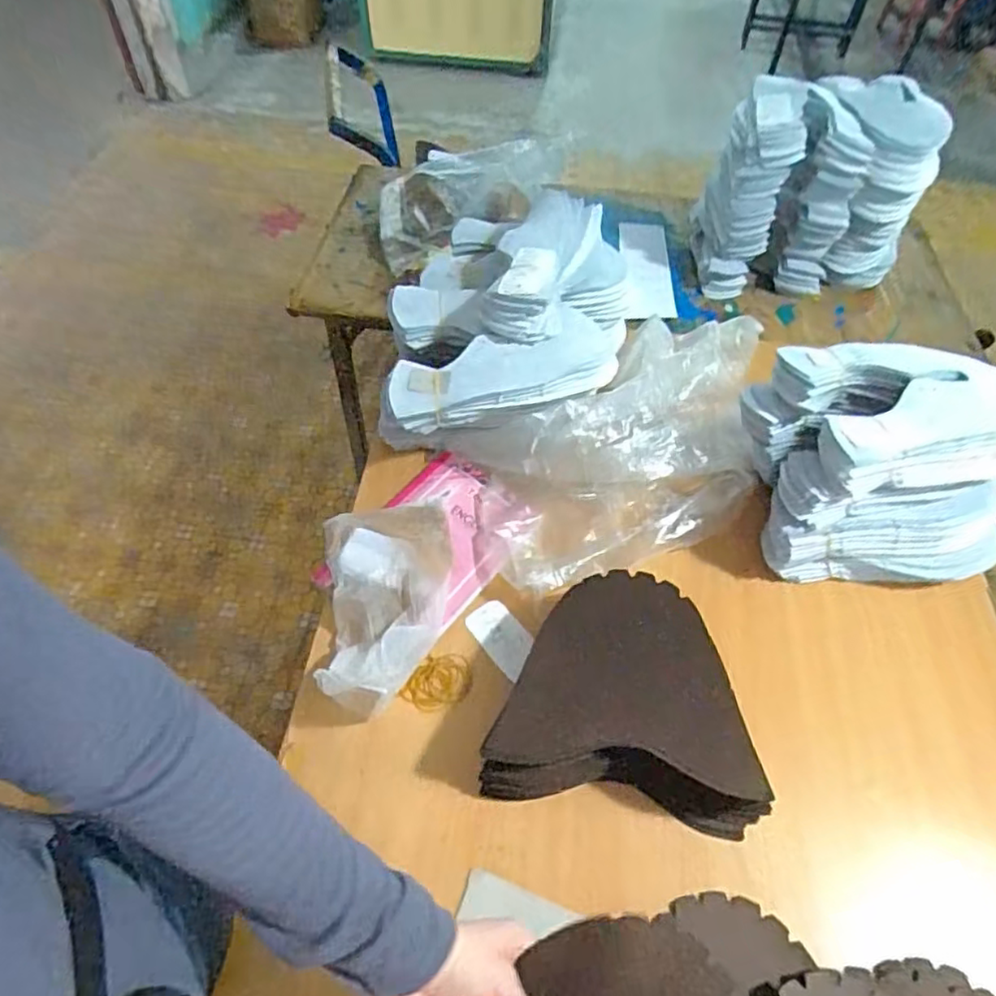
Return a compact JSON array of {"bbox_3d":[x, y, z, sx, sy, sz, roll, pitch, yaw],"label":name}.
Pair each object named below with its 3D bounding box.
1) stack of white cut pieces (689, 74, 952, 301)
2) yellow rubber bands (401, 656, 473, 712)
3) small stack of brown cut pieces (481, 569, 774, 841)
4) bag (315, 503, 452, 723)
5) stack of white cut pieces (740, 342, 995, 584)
[{"bbox_3d":[0.510,-0.502,1.077,0.313,0.270,0.234,8,53,3],"label":"stack of white cut pieces"},{"bbox_3d":[-0.067,0.205,0.730,0.076,0.010,0.062,-5,53,-6],"label":"yellow rubber bands"},{"bbox_3d":[0.132,0.195,0.669,0.260,0.086,0.223,9,53,4],"label":"small stack of brown cut pieces"},{"bbox_3d":[-0.123,0.111,0.744,0.141,0.099,0.250,-5,53,-6],"label":"bag"},{"bbox_3d":[0.455,-0.044,0.786,0.276,0.211,0.220,1,52,-2],"label":"stack of white cut pieces"}]

